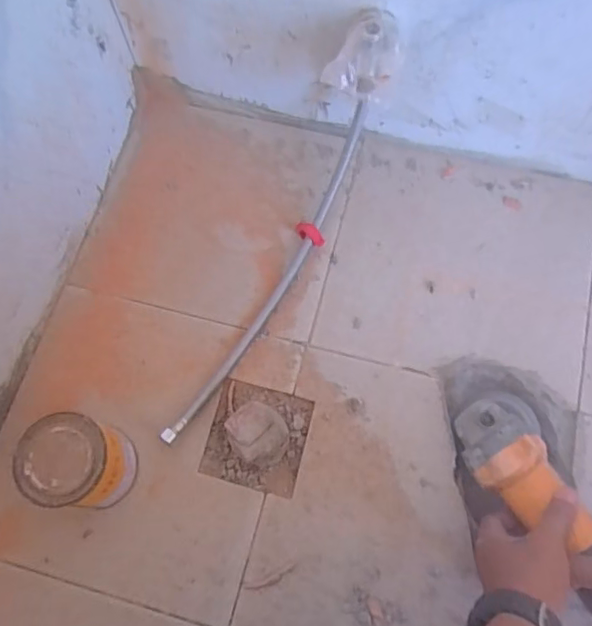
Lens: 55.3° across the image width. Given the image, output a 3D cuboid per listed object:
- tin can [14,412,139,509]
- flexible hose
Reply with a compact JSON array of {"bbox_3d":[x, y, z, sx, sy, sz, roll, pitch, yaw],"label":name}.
[{"bbox_3d":[-0.207,0.146,0.547,0.080,0.096,0.077,0,70,1],"label":"tin can"},{"bbox_3d":[-0.025,-0.043,0.608,0.028,0.100,0.403,30,73,12],"label":"flexible hose"}]

